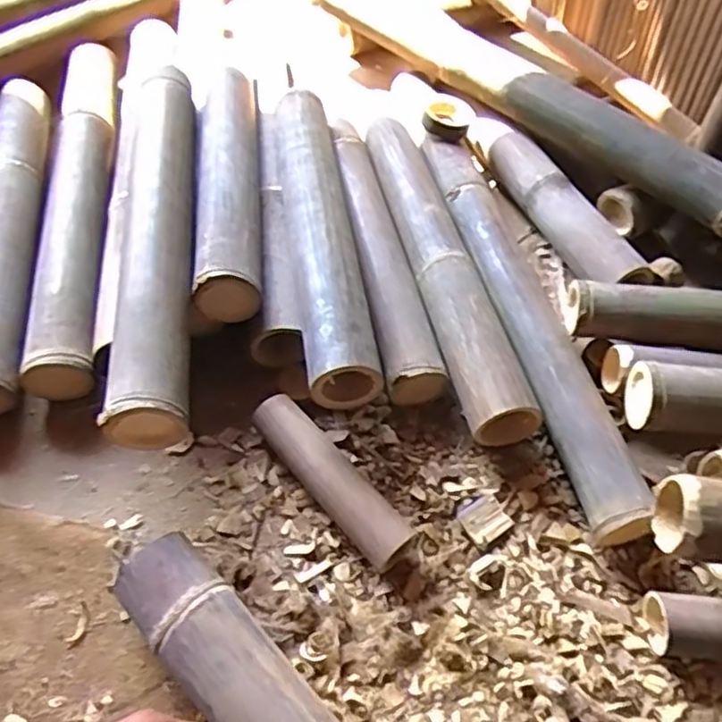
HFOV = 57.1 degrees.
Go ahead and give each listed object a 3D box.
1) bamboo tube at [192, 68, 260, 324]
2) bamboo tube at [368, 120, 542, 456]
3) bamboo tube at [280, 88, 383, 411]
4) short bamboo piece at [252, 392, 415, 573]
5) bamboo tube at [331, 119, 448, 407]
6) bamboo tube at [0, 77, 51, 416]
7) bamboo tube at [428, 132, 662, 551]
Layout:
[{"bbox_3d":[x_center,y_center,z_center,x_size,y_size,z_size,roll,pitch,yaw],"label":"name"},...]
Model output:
[{"bbox_3d":[-0.177,-0.239,0.880,0.078,0.071,0.434,-5,55,-4],"label":"bamboo tube"},{"bbox_3d":[0.097,-0.141,0.874,0.082,0.069,0.541,-11,56,-8],"label":"bamboo tube"},{"bbox_3d":[-0.053,-0.170,0.838,0.080,0.076,0.507,-6,55,-5],"label":"bamboo tube"},{"bbox_3d":[-0.034,0.123,0.708,0.059,0.048,0.221,-33,62,-21],"label":"short bamboo piece"},{"bbox_3d":[0.025,-0.163,0.893,0.082,0.071,0.473,-6,55,-5],"label":"bamboo tube"},{"bbox_3d":[-0.486,-0.199,0.925,0.085,0.059,0.611,-8,55,-6],"label":"bamboo tube"},{"bbox_3d":[0.193,-0.070,0.841,0.074,0.072,0.618,-12,56,-9],"label":"bamboo tube"}]

